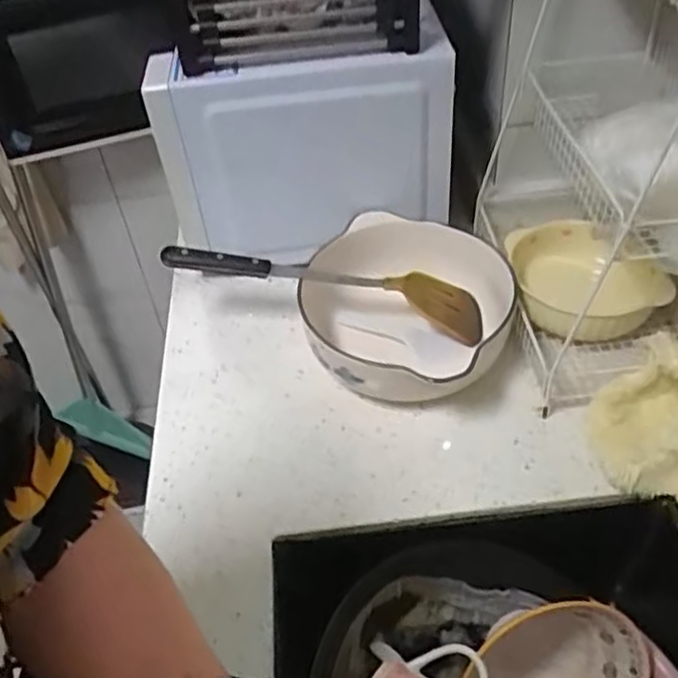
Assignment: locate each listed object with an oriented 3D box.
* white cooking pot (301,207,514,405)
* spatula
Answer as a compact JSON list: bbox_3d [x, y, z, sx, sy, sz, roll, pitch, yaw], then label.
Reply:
[{"bbox_3d":[0.057,-0.028,0.756,0.225,0.086,0.217,-4,46,4],"label":"white cooking pot"},{"bbox_3d":[-0.016,-0.063,0.749,0.343,0.041,0.078,11,47,-2],"label":"spatula"}]

